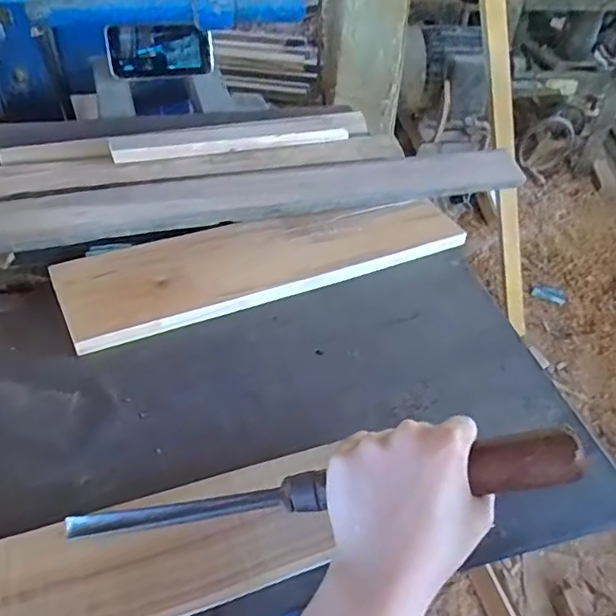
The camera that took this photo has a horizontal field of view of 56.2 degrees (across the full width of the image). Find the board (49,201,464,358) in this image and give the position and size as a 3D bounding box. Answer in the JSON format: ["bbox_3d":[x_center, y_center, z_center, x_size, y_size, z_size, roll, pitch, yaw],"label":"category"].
[{"bbox_3d":[-0.031,-0.052,0.552,0.386,0.018,0.102,-16,47,-21],"label":"board"}]

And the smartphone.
[{"bbox_3d":[-0.219,-0.383,0.857,0.151,0.073,0.009,-5,31,-7],"label":"smartphone"}]

